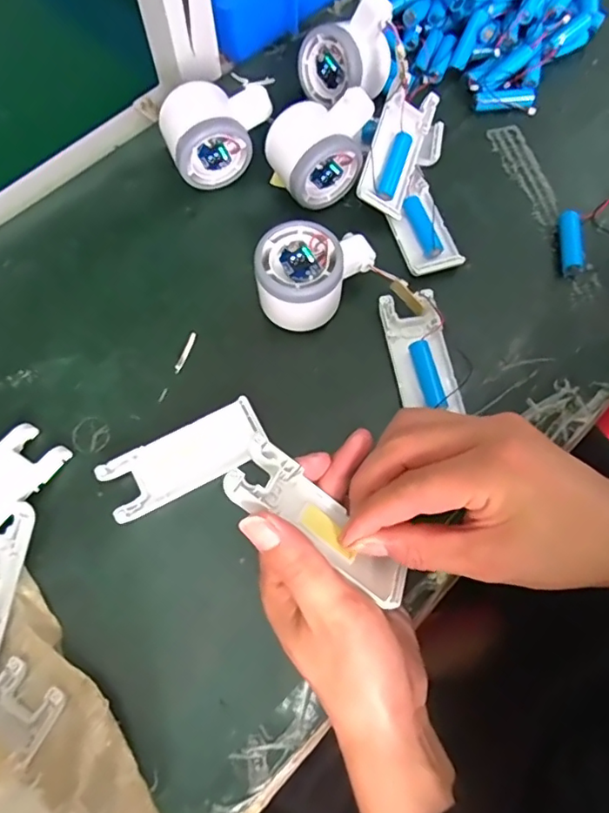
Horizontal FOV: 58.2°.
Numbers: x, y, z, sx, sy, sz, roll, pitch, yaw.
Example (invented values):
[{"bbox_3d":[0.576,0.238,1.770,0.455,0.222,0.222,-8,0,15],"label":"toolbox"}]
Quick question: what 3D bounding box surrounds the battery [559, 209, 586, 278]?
[{"bbox_3d":[0.198,-0.122,0.407,0.014,0.017,0.051,4,68,1],"label":"battery"}]

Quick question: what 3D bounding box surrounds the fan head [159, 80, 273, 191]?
[{"bbox_3d":[-0.065,-0.211,0.420,0.083,0.052,0.056,-21,70,-8],"label":"fan head"}]

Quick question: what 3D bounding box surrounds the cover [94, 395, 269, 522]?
[{"bbox_3d":[-0.076,0.034,0.352,0.103,0.014,0.040,-25,71,-10],"label":"cover"}]

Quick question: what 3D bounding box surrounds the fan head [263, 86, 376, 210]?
[{"bbox_3d":[0.013,-0.192,0.411,0.081,0.056,0.061,-27,71,-11],"label":"fan head"}]

